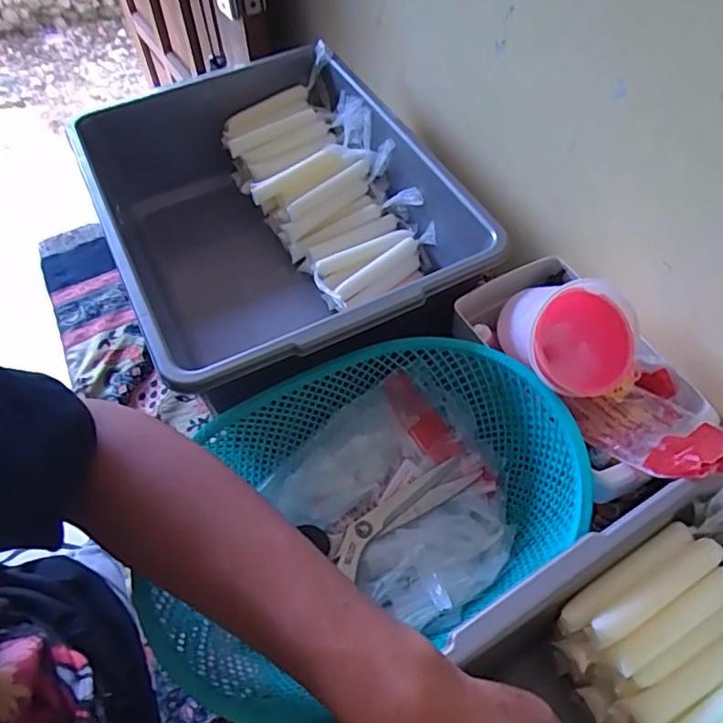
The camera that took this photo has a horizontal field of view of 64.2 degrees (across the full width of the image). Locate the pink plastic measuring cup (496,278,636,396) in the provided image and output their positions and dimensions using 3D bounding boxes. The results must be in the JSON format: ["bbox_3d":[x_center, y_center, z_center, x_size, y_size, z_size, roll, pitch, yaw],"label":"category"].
[{"bbox_3d":[0.155,-0.021,0.434,0.104,0.066,0.089,18,58,13],"label":"pink plastic measuring cup"}]

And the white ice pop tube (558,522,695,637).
[{"bbox_3d":[0.168,0.134,0.362,0.104,0.023,0.015,-28,59,-16],"label":"white ice pop tube"}]

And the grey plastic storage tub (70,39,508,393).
[{"bbox_3d":[-0.079,-0.135,0.597,0.313,0.147,0.389,-22,58,-13],"label":"grey plastic storage tub"}]

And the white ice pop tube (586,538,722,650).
[{"bbox_3d":[0.179,0.137,0.345,0.109,0.016,0.017,-26,59,-15],"label":"white ice pop tube"}]

